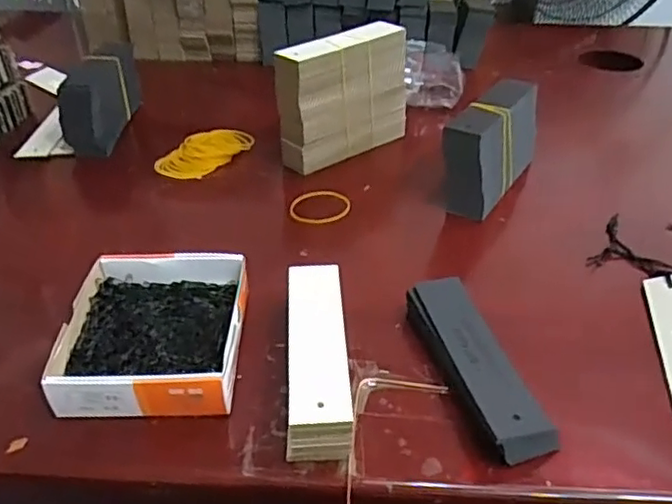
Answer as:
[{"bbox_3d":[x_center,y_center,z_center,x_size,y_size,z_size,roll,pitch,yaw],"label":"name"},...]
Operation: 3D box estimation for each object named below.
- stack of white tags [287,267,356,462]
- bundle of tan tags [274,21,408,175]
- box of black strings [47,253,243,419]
[{"bbox_3d":[-0.009,0.060,0.369,0.035,0.031,0.126,-1,37,-2],"label":"stack of white tags"},{"bbox_3d":[0.009,-0.143,0.578,0.134,0.104,0.033,-26,44,-31],"label":"bundle of tan tags"},{"bbox_3d":[-0.109,0.050,0.383,0.102,0.033,0.114,0,37,-1],"label":"box of black strings"}]

